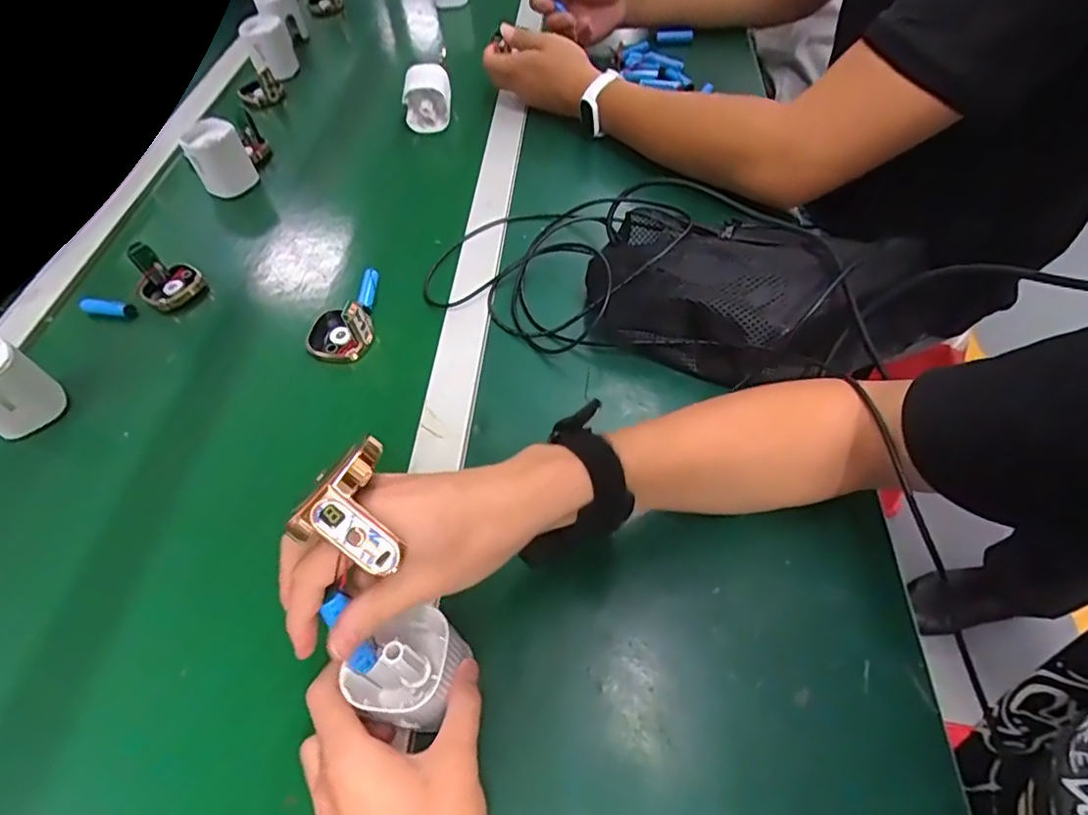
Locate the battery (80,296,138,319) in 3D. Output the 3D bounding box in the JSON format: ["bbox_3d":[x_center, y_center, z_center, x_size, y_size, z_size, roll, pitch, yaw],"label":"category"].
[{"bbox_3d":[-0.430,-0.098,0.584,0.054,0.017,0.017,10,55,13],"label":"battery"}]

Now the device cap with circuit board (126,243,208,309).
[{"bbox_3d":[-0.377,-0.131,0.585,0.051,0.049,0.058,37,65,27],"label":"device cap with circuit board"}]

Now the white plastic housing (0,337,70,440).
[{"bbox_3d":[-0.449,-0.016,0.494,0.061,0.066,0.058,26,60,22],"label":"white plastic housing"}]

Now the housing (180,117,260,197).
[{"bbox_3d":[-0.377,-0.289,0.687,0.061,0.063,0.057,-33,57,-18],"label":"housing"}]

